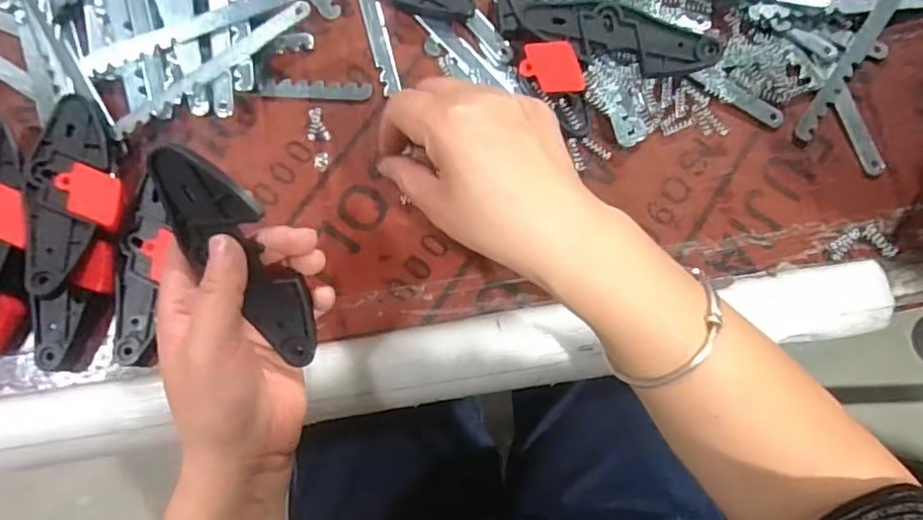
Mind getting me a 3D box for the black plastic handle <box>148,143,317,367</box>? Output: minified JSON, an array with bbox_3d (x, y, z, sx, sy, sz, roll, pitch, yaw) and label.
[{"bbox_3d":[-0.109,0.000,0.289,0.039,0.008,0.122,-30,109,-6],"label":"black plastic handle"}]

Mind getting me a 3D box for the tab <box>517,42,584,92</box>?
[{"bbox_3d":[0.057,-0.121,0.364,0.039,0.004,0.030,0,109,12],"label":"tab"}]

